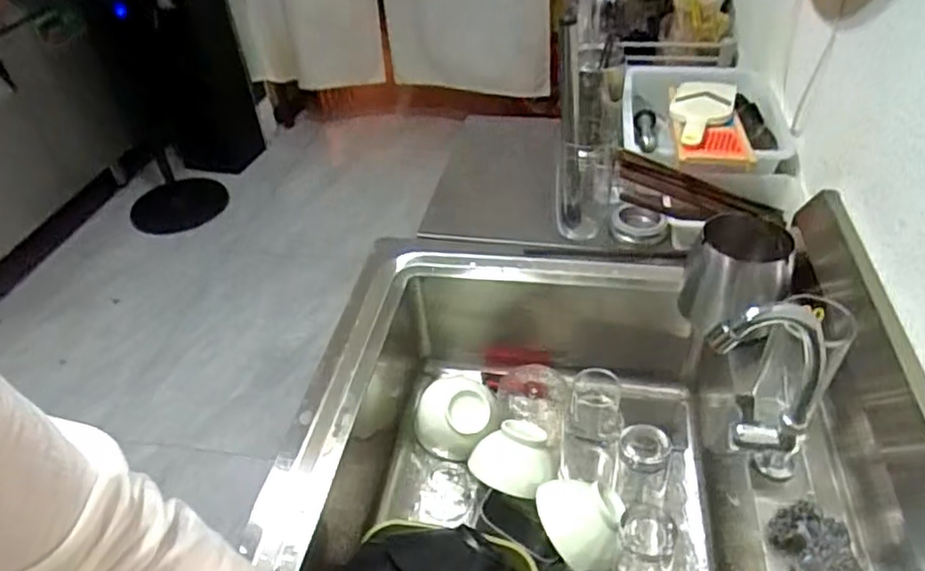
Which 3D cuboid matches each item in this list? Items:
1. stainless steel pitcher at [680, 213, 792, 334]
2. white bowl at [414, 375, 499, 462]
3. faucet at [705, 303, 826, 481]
[{"bbox_3d":[0.318,-0.009,0.758,0.108,0.112,0.099,13,44,20],"label":"stainless steel pitcher"},{"bbox_3d":[-0.012,0.180,0.859,0.117,0.074,0.095,-4,40,1],"label":"white bowl"},{"bbox_3d":[0.274,0.092,0.581,0.113,0.200,0.052,8,42,15],"label":"faucet"}]

